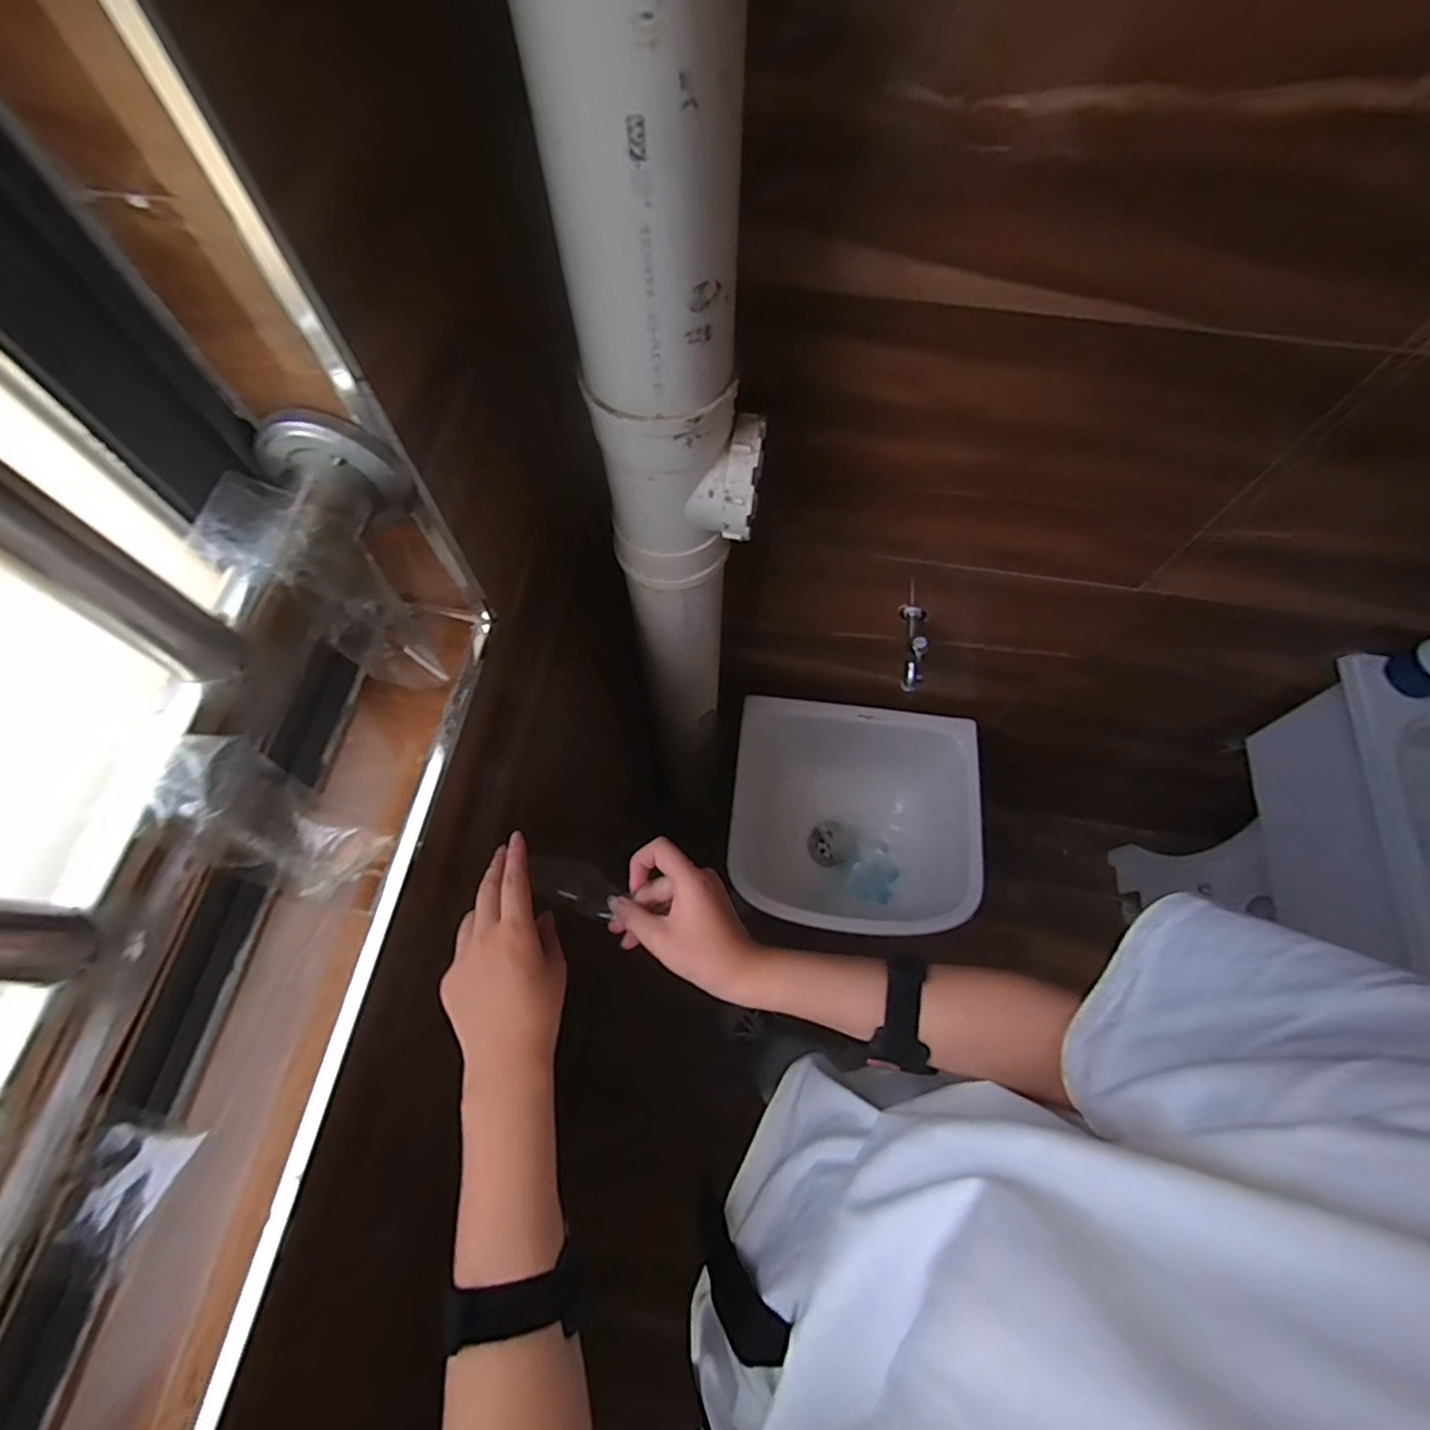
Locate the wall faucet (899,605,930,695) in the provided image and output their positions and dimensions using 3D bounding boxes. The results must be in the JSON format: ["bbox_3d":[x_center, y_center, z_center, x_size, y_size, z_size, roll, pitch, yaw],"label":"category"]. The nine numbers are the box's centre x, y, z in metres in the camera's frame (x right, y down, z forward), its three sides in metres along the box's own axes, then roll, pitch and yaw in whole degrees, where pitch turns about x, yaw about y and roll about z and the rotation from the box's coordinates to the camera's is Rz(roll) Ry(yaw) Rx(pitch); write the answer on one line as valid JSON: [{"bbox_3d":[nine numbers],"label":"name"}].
[{"bbox_3d":[0.248,-0.093,0.790,0.036,0.067,0.122,14,67,5],"label":"wall faucet"}]

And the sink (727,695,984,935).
[{"bbox_3d":[0.229,0.196,1.087,0.400,0.243,0.357,7,67,2],"label":"sink"}]

